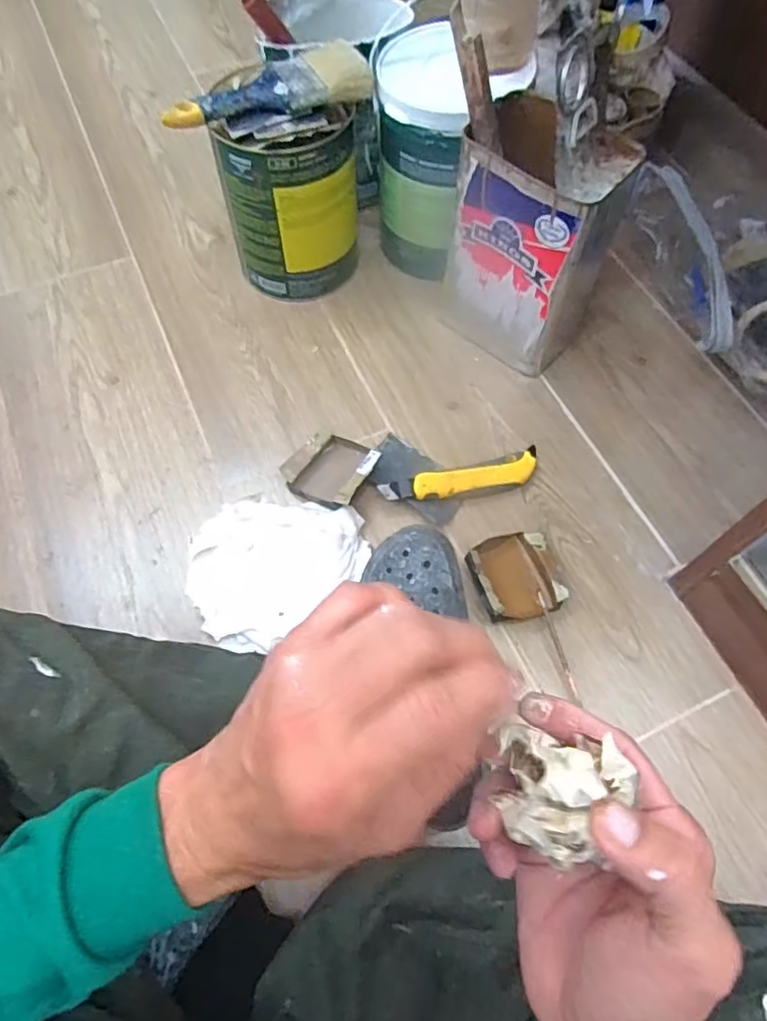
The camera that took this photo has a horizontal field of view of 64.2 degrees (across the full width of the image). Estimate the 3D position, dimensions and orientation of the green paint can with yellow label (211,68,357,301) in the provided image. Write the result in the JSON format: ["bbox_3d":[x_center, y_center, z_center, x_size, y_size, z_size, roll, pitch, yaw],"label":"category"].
[{"bbox_3d":[-0.108,-0.377,0.737,0.152,0.200,0.135,-1,64,0],"label":"green paint can with yellow label"}]

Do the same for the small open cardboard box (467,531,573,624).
[{"bbox_3d":[0.133,0.064,0.615,0.088,0.035,0.088,-14,65,-7],"label":"small open cardboard box"}]

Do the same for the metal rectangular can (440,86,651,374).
[{"bbox_3d":[0.161,-0.286,0.676,0.152,0.236,0.114,39,70,17],"label":"metal rectangular can"}]

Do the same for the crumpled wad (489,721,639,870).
[{"bbox_3d":[0.068,0.107,0.230,0.050,0.028,0.043,10,65,5],"label":"crumpled wad"}]

